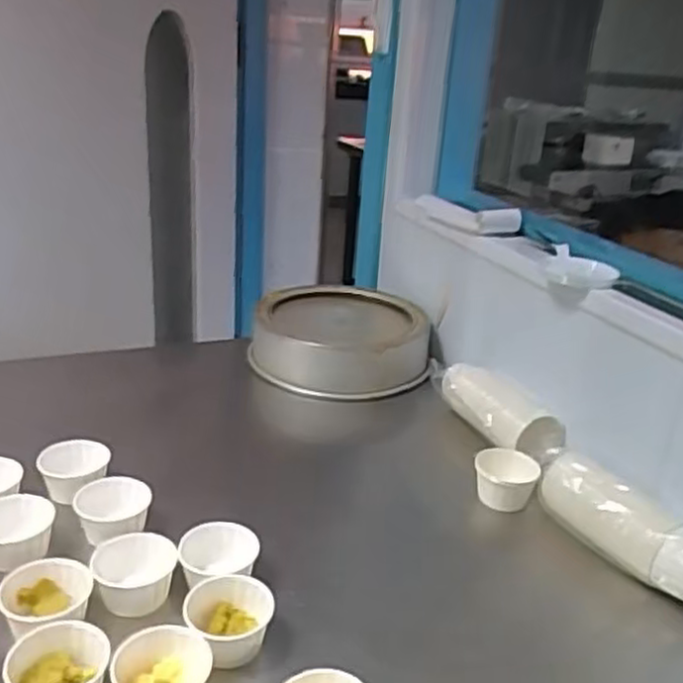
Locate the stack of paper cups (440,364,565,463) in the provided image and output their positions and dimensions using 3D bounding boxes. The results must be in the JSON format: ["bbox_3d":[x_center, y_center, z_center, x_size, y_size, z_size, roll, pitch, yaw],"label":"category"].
[{"bbox_3d":[0.182,0.081,0.879,0.061,0.061,0.191,-11,28,-33],"label":"stack of paper cups"}]

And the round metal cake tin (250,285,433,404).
[{"bbox_3d":[-0.003,-0.002,1.055,0.248,0.081,0.236,4,23,-2],"label":"round metal cake tin"}]

